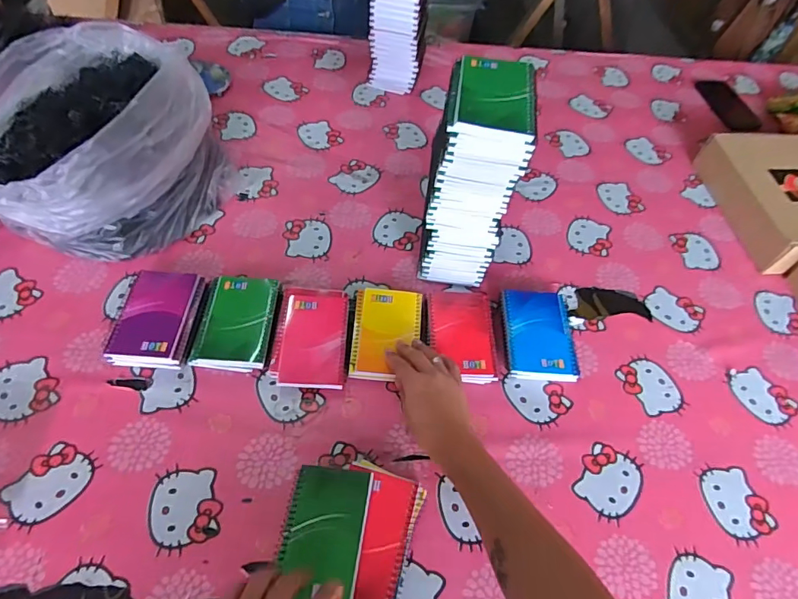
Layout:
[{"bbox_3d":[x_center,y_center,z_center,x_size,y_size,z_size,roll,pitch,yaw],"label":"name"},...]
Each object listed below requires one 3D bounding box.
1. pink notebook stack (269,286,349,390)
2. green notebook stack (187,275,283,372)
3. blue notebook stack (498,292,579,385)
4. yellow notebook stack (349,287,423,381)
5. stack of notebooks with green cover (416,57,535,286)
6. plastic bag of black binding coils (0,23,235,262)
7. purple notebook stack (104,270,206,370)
[{"bbox_3d":[-0.117,0.045,0.647,0.093,0.026,0.149,4,54,-3],"label":"pink notebook stack"},{"bbox_3d":[-0.214,0.030,0.650,0.096,0.022,0.138,6,54,-1],"label":"green notebook stack"},{"bbox_3d":[0.194,0.046,0.663,0.096,0.029,0.128,5,54,-2],"label":"blue notebook stack"},{"bbox_3d":[-0.016,0.045,0.654,0.090,0.020,0.132,5,54,-2],"label":"yellow notebook stack"},{"bbox_3d":[0.089,-0.142,0.629,0.096,0.286,0.134,7,54,0],"label":"stack of notebooks with green cover"},{"bbox_3d":[-0.439,-0.240,0.708,0.312,0.176,0.337,-18,58,-17],"label":"plastic bag of black binding coils"},{"bbox_3d":[-0.314,0.027,0.625,0.097,0.034,0.133,0,55,-5],"label":"purple notebook stack"}]

